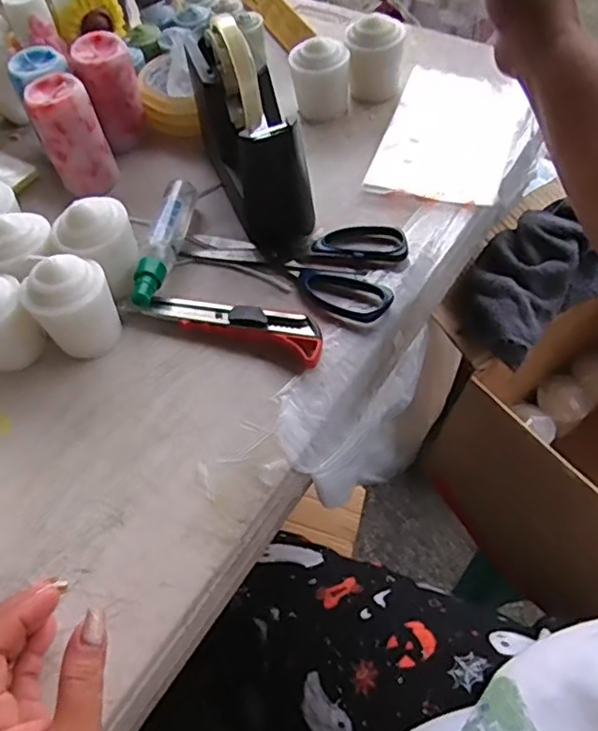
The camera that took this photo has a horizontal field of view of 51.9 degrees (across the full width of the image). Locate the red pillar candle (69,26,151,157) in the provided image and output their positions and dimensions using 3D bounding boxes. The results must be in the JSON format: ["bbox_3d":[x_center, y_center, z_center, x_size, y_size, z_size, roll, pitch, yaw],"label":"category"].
[{"bbox_3d":[-0.174,-0.256,0.580,0.052,0.092,0.049,-20,57,-10],"label":"red pillar candle"}]

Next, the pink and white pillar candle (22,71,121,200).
[{"bbox_3d":[-0.201,-0.205,0.547,0.054,0.086,0.053,-20,57,-10],"label":"pink and white pillar candle"}]

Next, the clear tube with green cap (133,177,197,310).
[{"bbox_3d":[-0.110,-0.101,0.505,0.022,0.029,0.136,5,56,7],"label":"clear tube with green cap"}]

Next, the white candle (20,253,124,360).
[{"bbox_3d":[-0.163,-0.045,0.445,0.050,0.071,0.048,-4,56,1],"label":"white candle"}]

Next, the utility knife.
[{"bbox_3d":[-0.047,-0.033,0.457,0.141,0.017,0.034,20,60,16],"label":"utility knife"}]

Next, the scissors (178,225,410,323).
[{"bbox_3d":[-0.010,-0.090,0.495,0.184,0.010,0.092,13,58,12],"label":"scissors"}]

